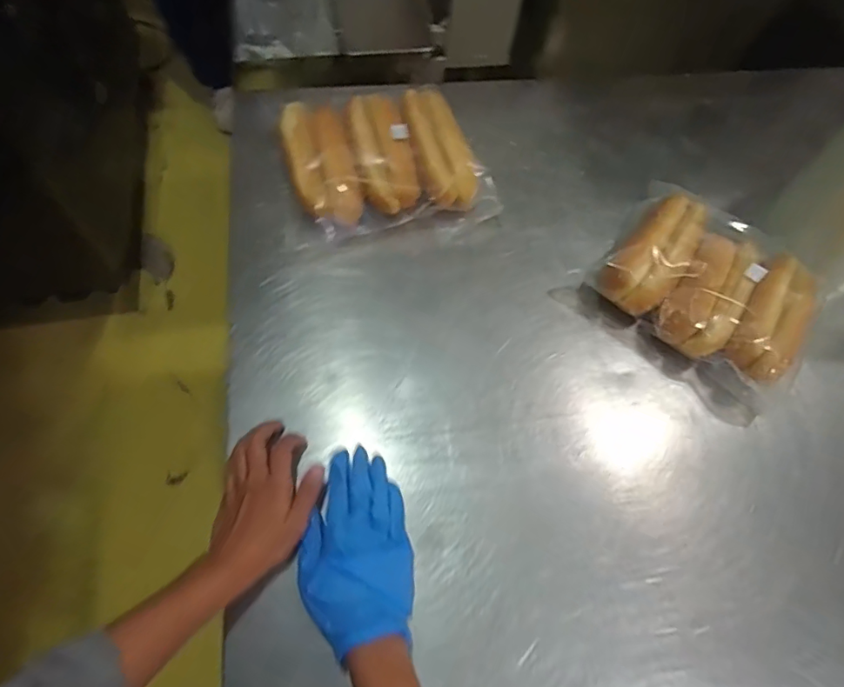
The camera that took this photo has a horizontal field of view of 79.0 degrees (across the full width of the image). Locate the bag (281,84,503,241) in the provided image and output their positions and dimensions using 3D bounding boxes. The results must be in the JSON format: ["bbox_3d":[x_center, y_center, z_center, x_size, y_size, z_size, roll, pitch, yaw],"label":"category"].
[{"bbox_3d":[-0.044,-0.237,0.646,0.237,0.065,0.193,-11,64,-9],"label":"bag"}]

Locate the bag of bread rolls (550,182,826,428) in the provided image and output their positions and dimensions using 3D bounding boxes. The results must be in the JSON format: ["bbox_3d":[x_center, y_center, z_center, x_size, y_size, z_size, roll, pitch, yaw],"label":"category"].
[{"bbox_3d":[0.328,-0.058,0.588,0.253,0.061,0.204,42,68,16],"label":"bag of bread rolls"}]

